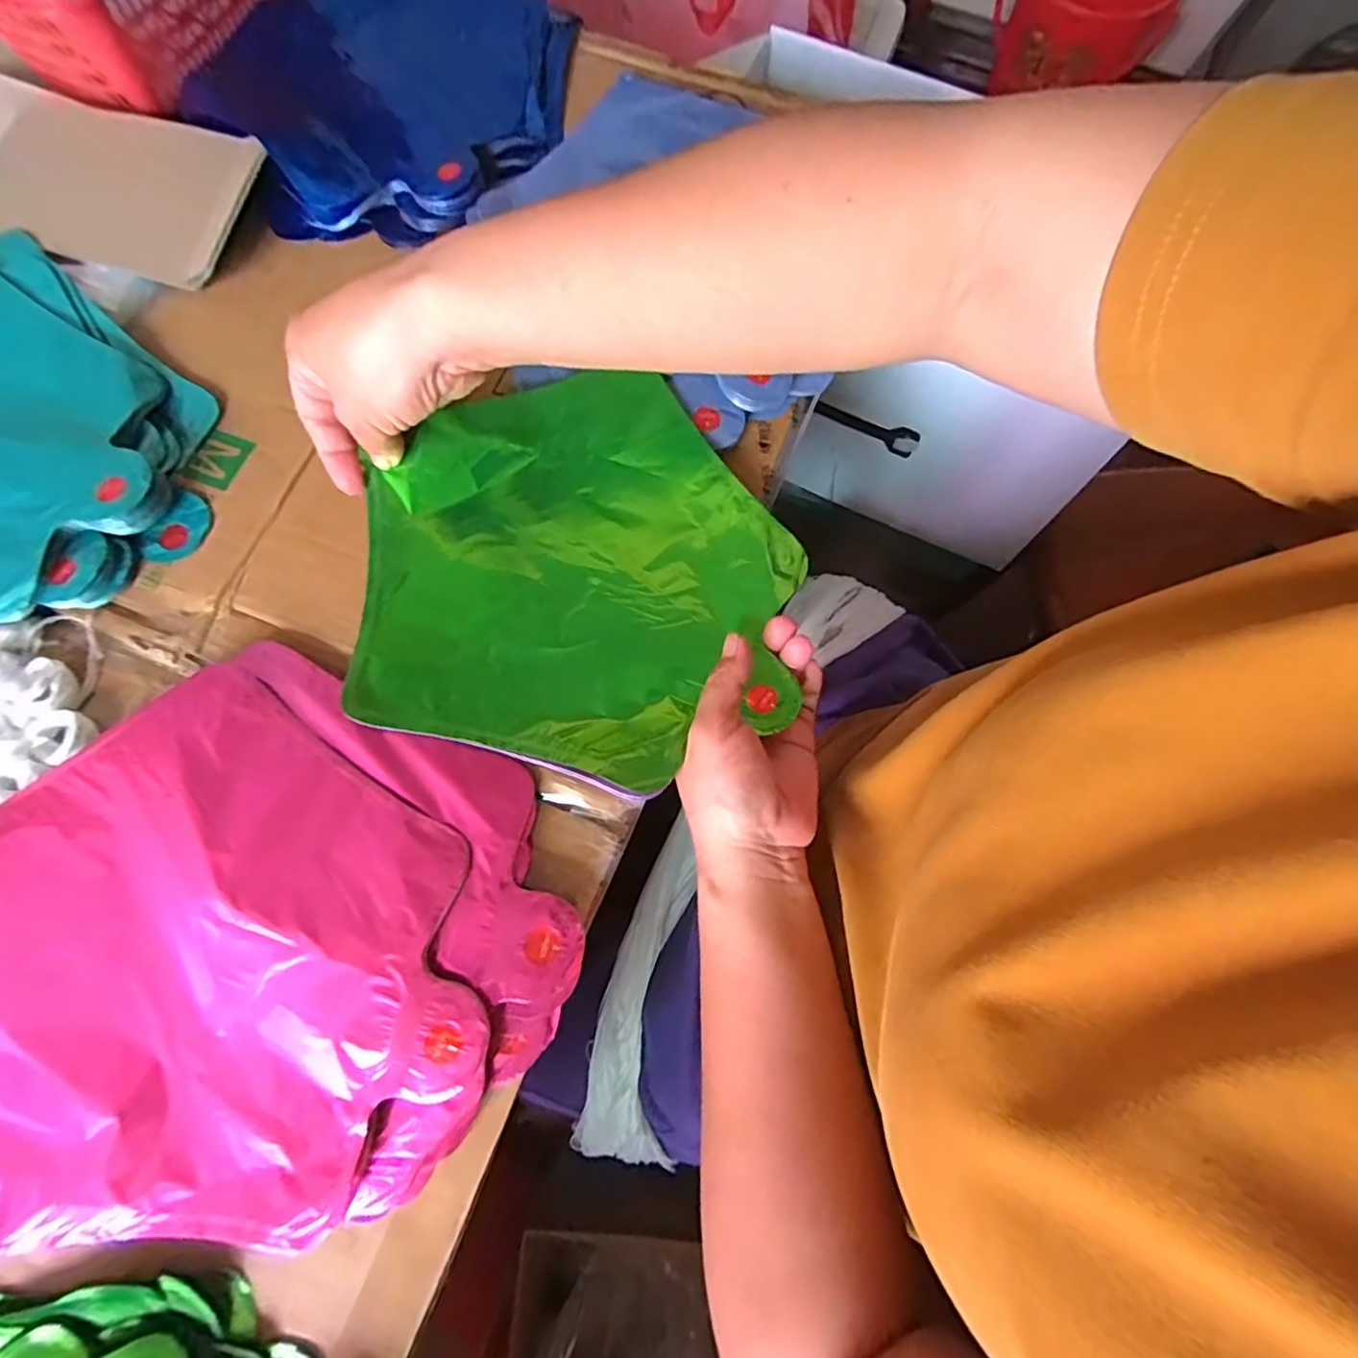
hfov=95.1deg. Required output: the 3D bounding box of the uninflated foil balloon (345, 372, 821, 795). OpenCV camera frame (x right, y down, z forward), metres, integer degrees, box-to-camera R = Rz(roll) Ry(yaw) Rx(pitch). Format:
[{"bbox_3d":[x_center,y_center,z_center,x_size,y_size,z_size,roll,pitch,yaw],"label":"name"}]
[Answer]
[{"bbox_3d":[-0.049,-0.062,0.334,0.223,0.020,0.219,9,75,3],"label":"uninflated foil balloon"}]

